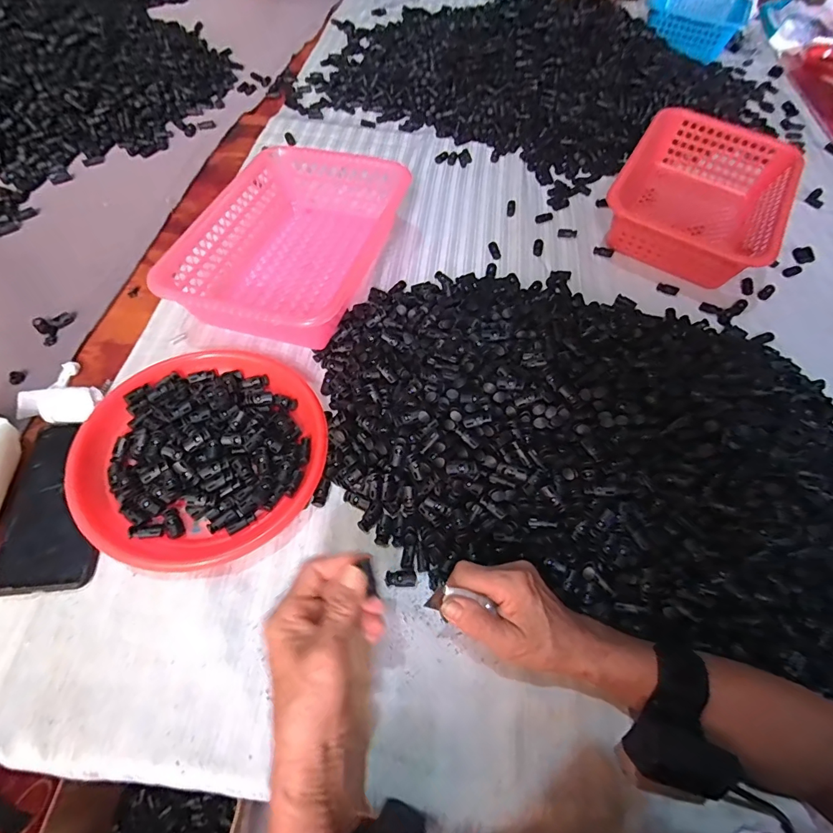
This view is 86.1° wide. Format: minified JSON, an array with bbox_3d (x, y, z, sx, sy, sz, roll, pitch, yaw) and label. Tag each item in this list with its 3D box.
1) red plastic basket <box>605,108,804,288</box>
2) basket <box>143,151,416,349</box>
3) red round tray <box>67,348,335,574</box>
[{"bbox_3d":[0.408,-0.319,0.662,0.207,0.109,0.296,28,62,12],"label":"red plastic basket"},{"bbox_3d":[-0.158,-0.214,0.564,0.206,0.074,0.302,20,61,7],"label":"basket"},{"bbox_3d":[-0.209,0.031,0.442,0.218,0.027,0.222,2,60,-3],"label":"red round tray"}]

